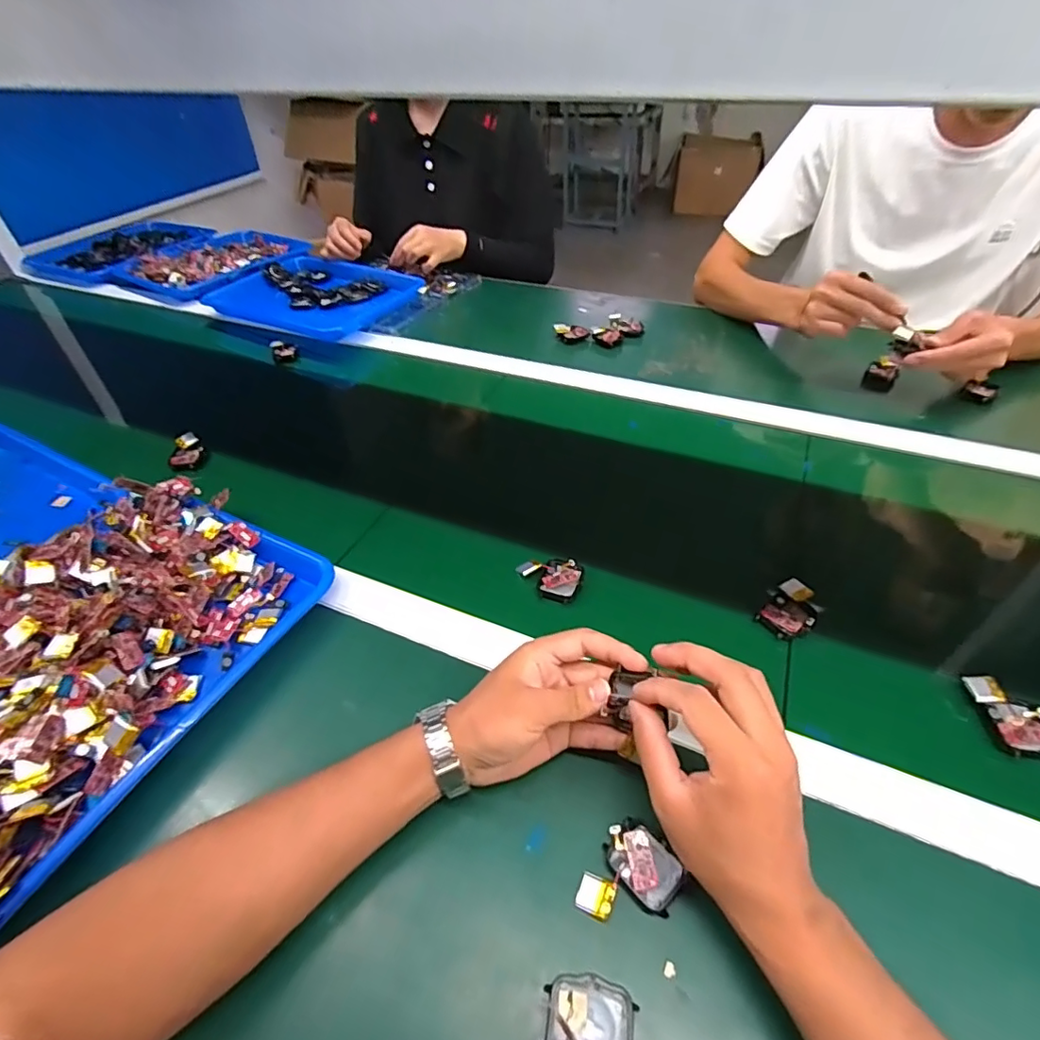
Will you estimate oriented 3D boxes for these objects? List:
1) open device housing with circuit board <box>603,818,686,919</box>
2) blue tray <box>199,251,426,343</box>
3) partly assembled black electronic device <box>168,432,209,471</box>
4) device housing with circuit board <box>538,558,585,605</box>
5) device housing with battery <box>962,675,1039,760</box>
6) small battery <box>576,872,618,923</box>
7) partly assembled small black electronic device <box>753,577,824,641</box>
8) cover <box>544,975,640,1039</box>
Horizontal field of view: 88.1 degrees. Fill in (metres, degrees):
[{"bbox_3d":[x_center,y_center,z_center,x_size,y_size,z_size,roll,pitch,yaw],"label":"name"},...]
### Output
[{"bbox_3d":[0.075,0.208,0.326,0.033,0.012,0.048,-36,53,-29],"label":"open device housing with circuit board"},{"bbox_3d":[-0.359,-0.397,0.933,0.343,0.030,0.247,22,50,24],"label":"blue tray"},{"bbox_3d":[-0.408,-0.083,0.662,0.026,0.031,0.054,-6,44,-2],"label":"partly assembled black electronic device"},{"bbox_3d":[0.038,0.055,0.498,0.037,0.010,0.047,9,46,13],"label":"device housing with circuit board"},{"bbox_3d":[0.360,0.141,0.390,0.041,0.010,0.061,-6,44,-2],"label":"device housing with battery"},{"bbox_3d":[0.045,0.223,0.319,0.021,0.007,0.020,6,47,34],"label":"small battery"},{"bbox_3d":[0.230,0.076,0.457,0.040,0.010,0.056,30,53,30],"label":"partly assembled small black electronic device"},{"bbox_3d":[0.036,0.263,0.279,0.046,0.014,0.038,5,45,9],"label":"cover"}]

